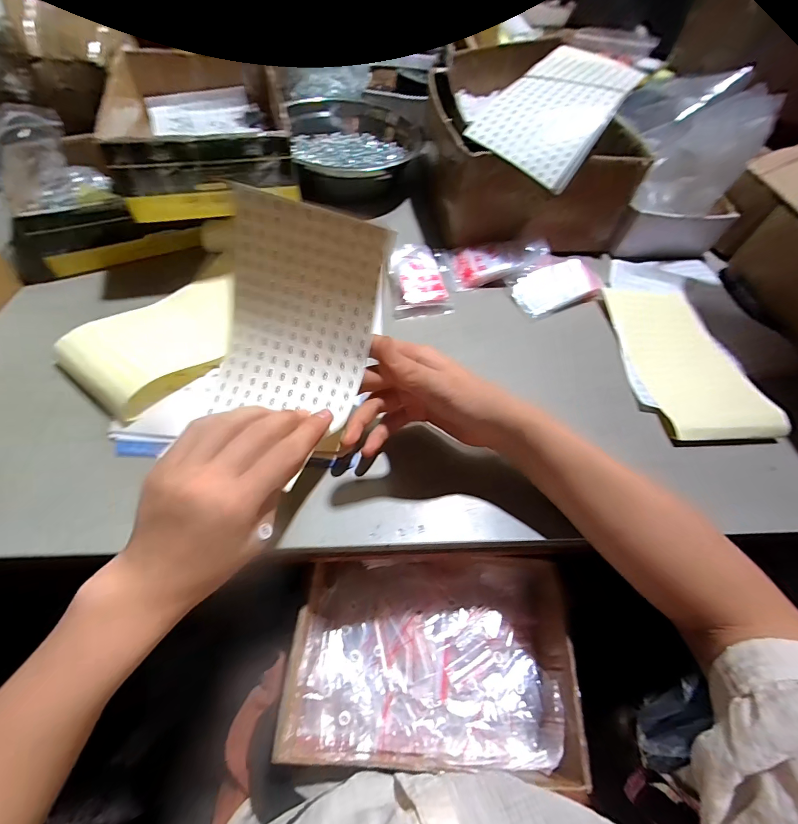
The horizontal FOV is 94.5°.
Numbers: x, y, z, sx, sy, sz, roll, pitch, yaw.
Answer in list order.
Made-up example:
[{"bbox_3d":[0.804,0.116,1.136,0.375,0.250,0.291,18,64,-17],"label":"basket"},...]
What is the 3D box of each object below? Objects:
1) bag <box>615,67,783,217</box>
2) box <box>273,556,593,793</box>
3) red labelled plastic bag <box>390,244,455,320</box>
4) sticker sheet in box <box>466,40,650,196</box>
[{"bbox_3d":[0.447,-0.443,0.588,0.111,0.145,0.259,3,57,-3],"label":"bag"},{"bbox_3d":[0.034,0.230,0.356,0.268,0.066,0.181,6,56,-2],"label":"box"},{"bbox_3d":[0.028,-0.172,0.474,0.074,0.017,0.112,-4,73,-9],"label":"red labelled plastic bag"},{"bbox_3d":[0.207,-0.393,0.468,0.133,0.027,0.245,36,77,11],"label":"sticker sheet in box"}]

